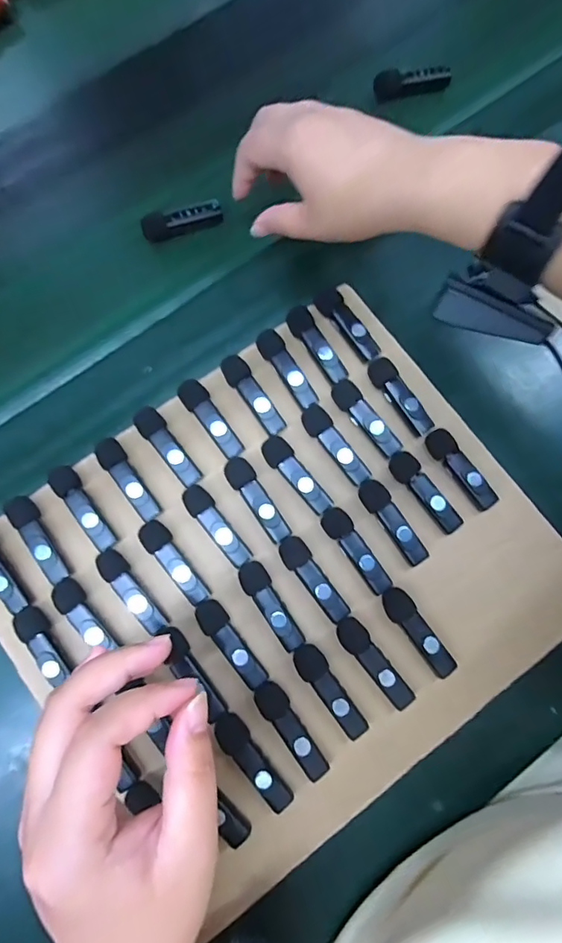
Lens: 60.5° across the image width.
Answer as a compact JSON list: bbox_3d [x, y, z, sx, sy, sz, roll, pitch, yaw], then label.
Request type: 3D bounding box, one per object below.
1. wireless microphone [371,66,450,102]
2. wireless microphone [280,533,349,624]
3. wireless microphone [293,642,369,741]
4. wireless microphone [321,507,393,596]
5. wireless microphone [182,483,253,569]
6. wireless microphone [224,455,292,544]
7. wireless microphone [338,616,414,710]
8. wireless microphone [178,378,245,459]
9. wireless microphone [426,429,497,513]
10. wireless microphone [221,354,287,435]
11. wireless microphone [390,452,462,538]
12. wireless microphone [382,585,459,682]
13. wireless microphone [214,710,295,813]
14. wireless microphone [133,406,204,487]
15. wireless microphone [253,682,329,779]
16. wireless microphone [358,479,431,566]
[{"bbox_3d":[0.114,-0.342,0.424,0.067,0.018,0.015,-11,77,-2],"label":"wireless microphone"},{"bbox_3d":[0.022,0.074,0.329,0.019,0.016,0.064,-33,79,-7],"label":"wireless microphone"},{"bbox_3d":[0.032,0.143,0.315,0.019,0.011,0.065,-33,79,-7],"label":"wireless microphone"},{"bbox_3d":[0.051,0.055,0.331,0.018,0.012,0.065,-33,79,-7],"label":"wireless microphone"},{"bbox_3d":[-0.045,0.038,0.335,0.019,0.014,0.064,-34,79,-7],"label":"wireless microphone"},{"bbox_3d":[-0.017,0.020,0.338,0.019,0.018,0.065,-30,78,-7],"label":"wireless microphone"},{"bbox_3d":[0.061,0.126,0.319,0.018,0.013,0.066,-37,79,-8],"label":"wireless microphone"},{"bbox_3d":[-0.051,-0.038,0.345,0.019,0.010,0.065,-32,78,-7],"label":"wireless microphone"},{"bbox_3d":[0.128,-0.001,0.343,0.019,0.013,0.064,-38,79,-8],"label":"wireless microphone"},{"bbox_3d":[-0.021,-0.055,0.348,0.018,0.011,0.065,-31,78,-7],"label":"wireless microphone"},{"bbox_3d":[0.101,0.014,0.340,0.018,0.014,0.065,-39,79,-8],"label":"wireless microphone"},{"bbox_3d":[0.091,0.108,0.324,0.019,0.013,0.064,-33,79,-7],"label":"wireless microphone"},{"bbox_3d":[-0.018,0.184,0.306,0.018,0.012,0.066,-37,79,-8],"label":"wireless microphone"},{"bbox_3d":[-0.079,-0.017,0.342,0.019,0.012,0.064,-37,79,-8],"label":"wireless microphone"},{"bbox_3d":[0.008,0.166,0.311,0.019,0.013,0.066,-38,79,-8],"label":"wireless microphone"},{"bbox_3d":[0.077,0.036,0.336,0.018,0.014,0.065,-31,78,-7],"label":"wireless microphone"}]

